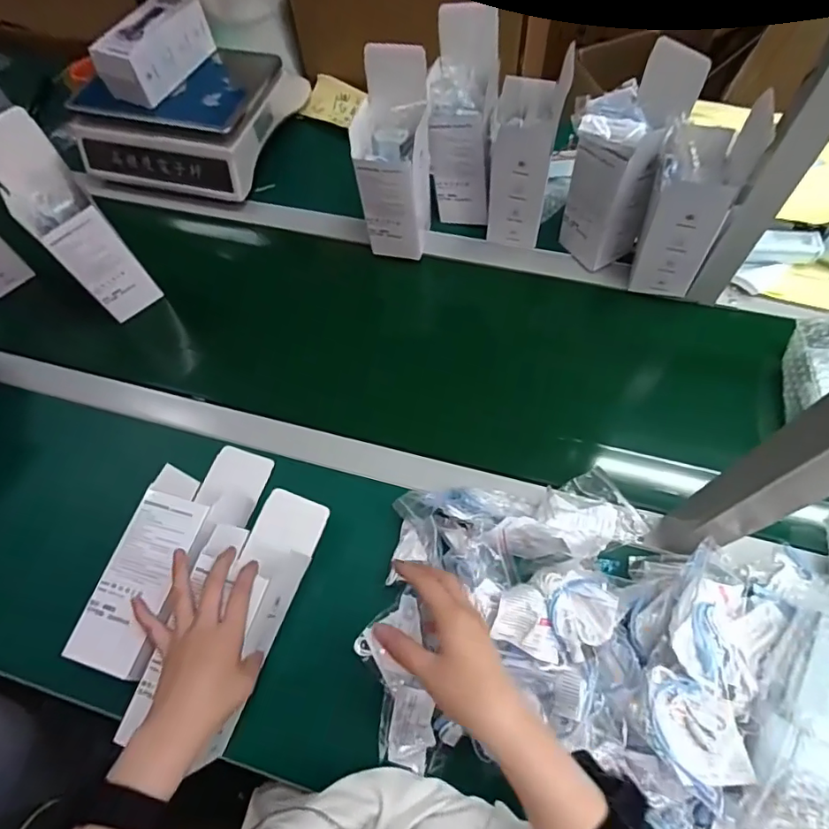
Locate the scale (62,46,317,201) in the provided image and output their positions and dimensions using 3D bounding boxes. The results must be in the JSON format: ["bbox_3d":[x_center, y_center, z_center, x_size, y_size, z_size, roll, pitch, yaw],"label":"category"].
[{"bbox_3d":[-0.354,-0.494,0.830,0.284,0.107,0.271,15,64,8],"label":"scale"}]

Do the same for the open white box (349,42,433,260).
[{"bbox_3d":[-0.027,-0.313,0.649,0.087,0.231,0.078,10,64,6],"label":"open white box"}]

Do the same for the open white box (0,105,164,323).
[{"bbox_3d":[-0.422,-0.230,0.639,0.076,0.236,0.089,-42,70,-18],"label":"open white box"}]

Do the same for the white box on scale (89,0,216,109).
[{"bbox_3d":[-0.371,-0.529,0.743,0.072,0.072,0.165,21,65,11],"label":"white box on scale"}]

